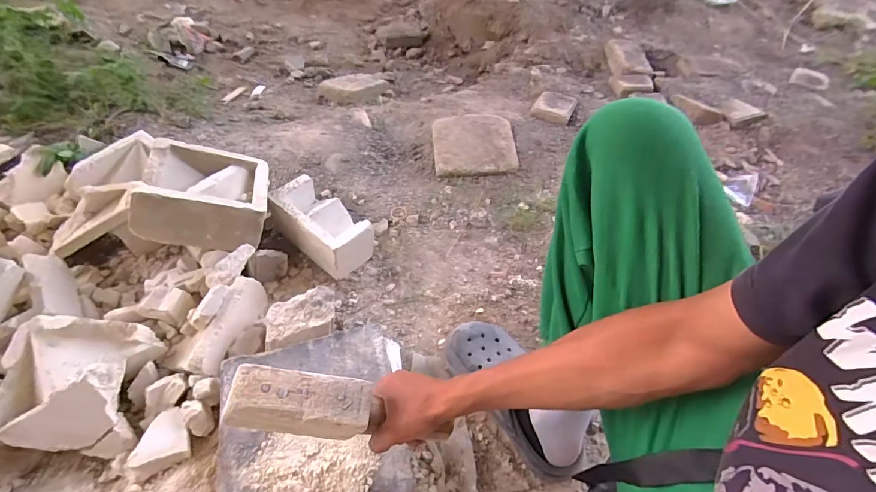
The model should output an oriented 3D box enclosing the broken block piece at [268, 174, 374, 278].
[{"bbox_3d":[-0.226,-0.034,0.817,0.207,0.108,0.106,32,57,21],"label":"broken block piece"}]

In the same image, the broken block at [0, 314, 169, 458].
[{"bbox_3d":[-0.520,0.195,0.584,0.176,0.092,0.164,3,51,0],"label":"broken block"}]

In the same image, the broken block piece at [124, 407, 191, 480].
[{"bbox_3d":[-0.389,0.275,0.572,0.073,0.028,0.074,-26,60,-24],"label":"broken block piece"}]

